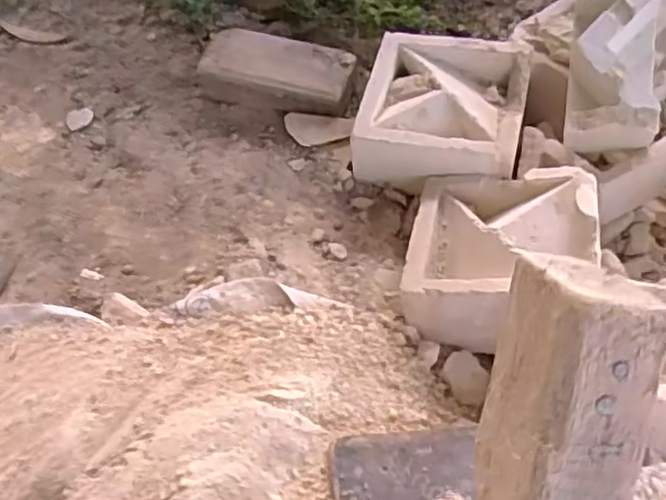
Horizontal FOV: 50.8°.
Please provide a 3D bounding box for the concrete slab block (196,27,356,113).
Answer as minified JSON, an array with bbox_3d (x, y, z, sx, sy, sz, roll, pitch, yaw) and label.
[{"bbox_3d":[-0.080,-0.246,1.007,0.218,0.068,0.106,16,55,8],"label":"concrete slab block"}]

